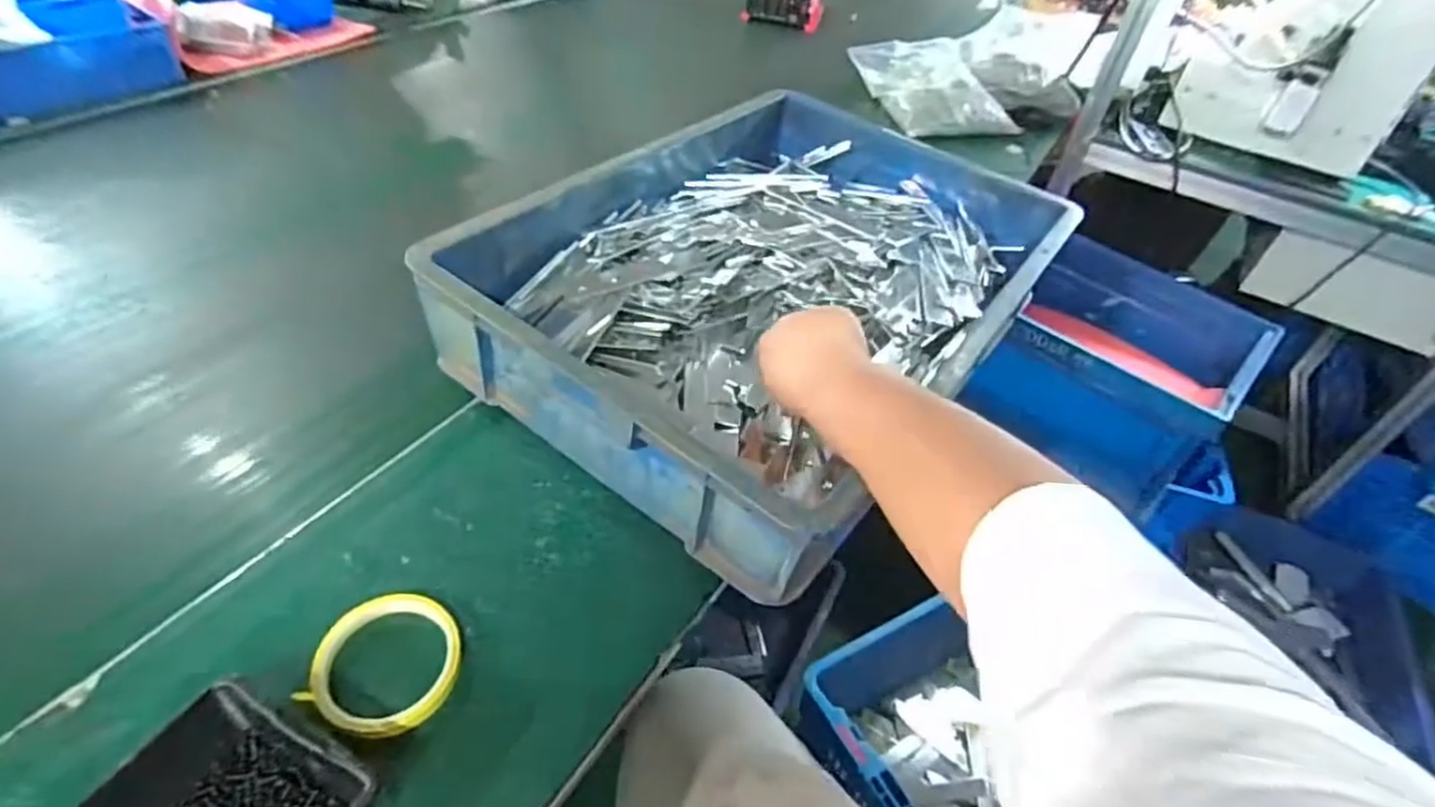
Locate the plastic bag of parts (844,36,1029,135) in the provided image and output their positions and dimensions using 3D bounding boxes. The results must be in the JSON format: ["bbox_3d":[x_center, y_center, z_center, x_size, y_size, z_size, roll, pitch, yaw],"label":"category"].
[{"bbox_3d":[0.387,-0.569,1.311,0.207,0.092,0.292,-6,45,-14],"label":"plastic bag of parts"}]

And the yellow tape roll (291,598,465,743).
[{"bbox_3d":[-0.219,0.173,0.478,0.090,0.013,0.099,4,43,-4],"label":"yellow tape roll"}]

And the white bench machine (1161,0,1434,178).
[{"bbox_3d":[1.014,-0.598,1.227,0.329,0.287,0.231,29,47,21],"label":"white bench machine"}]

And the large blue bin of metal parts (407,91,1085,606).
[{"bbox_3d":[0.063,-0.129,0.742,0.401,0.129,0.600,29,47,21],"label":"large blue bin of metal parts"}]

